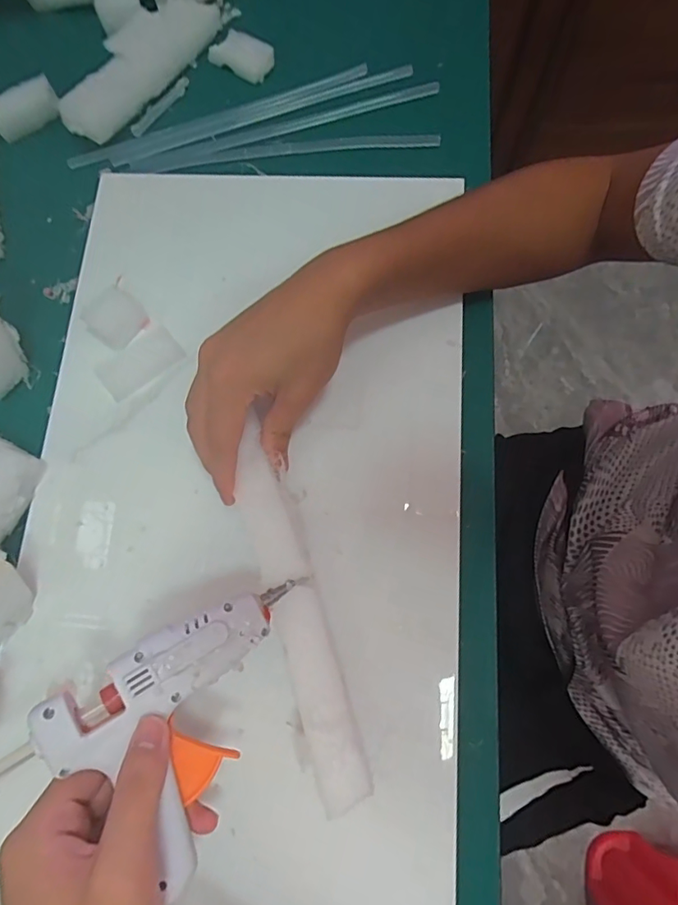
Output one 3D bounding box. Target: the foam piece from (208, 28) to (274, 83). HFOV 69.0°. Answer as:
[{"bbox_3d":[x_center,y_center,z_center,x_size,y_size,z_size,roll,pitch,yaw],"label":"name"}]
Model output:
[{"bbox_3d":[-0.085,-0.349,0.430,0.057,0.015,0.029,38,80,10],"label":"foam piece"}]

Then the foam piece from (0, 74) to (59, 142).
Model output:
[{"bbox_3d":[-0.268,-0.291,0.420,0.058,0.022,0.031,-19,76,-3],"label":"foam piece"}]

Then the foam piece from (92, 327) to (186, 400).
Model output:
[{"bbox_3d":[-0.149,-0.067,0.368,0.060,0.005,0.035,-39,78,-8],"label":"foam piece"}]

